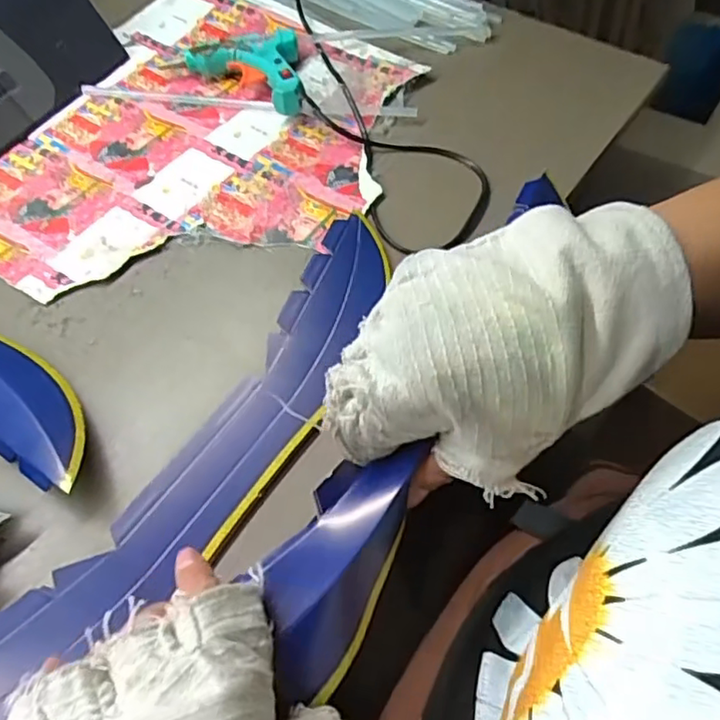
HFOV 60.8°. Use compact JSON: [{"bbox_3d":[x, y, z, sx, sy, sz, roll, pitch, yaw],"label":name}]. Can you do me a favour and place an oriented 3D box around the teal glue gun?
[{"bbox_3d":[-0.116,-0.254,0.549,0.130,0.030,0.095,-1,57,2],"label":"teal glue gun"}]

